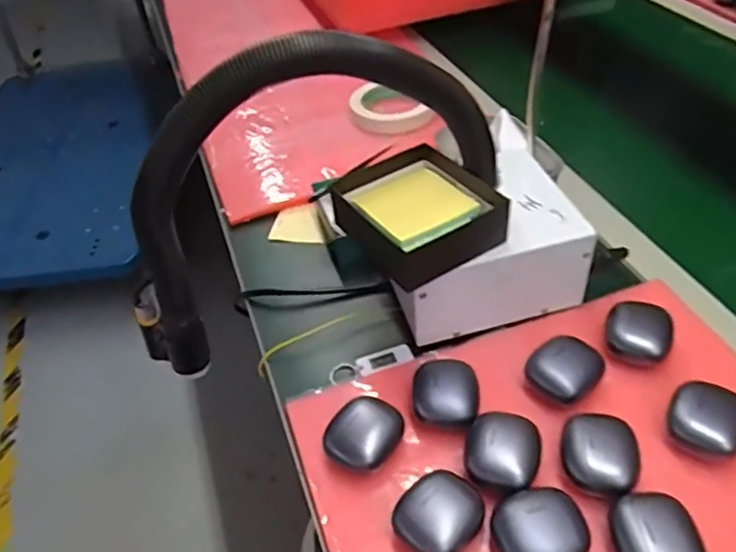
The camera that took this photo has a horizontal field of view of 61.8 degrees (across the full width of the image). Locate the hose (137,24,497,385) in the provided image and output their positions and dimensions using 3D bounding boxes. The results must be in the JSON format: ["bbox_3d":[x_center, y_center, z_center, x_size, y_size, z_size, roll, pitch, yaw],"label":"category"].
[{"bbox_3d":[-0.049,-0.054,0.470,0.306,0.251,0.042,-14,44,-10],"label":"hose"}]

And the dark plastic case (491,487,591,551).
[{"bbox_3d":[0.108,0.163,0.390,0.053,0.029,0.048,-19,45,-14],"label":"dark plastic case"}]

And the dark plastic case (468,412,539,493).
[{"bbox_3d":[0.094,0.123,0.430,0.047,0.019,0.054,11,46,17],"label":"dark plastic case"}]

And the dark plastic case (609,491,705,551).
[{"bbox_3d":[0.177,0.164,0.379,0.050,0.030,0.052,5,44,11],"label":"dark plastic case"}]

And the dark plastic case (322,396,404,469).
[{"bbox_3d":[-0.002,0.115,0.448,0.047,0.025,0.056,22,50,26],"label":"dark plastic case"}]

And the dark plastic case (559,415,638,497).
[{"bbox_3d":[0.159,0.124,0.423,0.048,0.033,0.060,5,44,11],"label":"dark plastic case"}]

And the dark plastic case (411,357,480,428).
[{"bbox_3d":[0.059,0.088,0.466,0.047,0.020,0.049,2,44,8],"label":"dark plastic case"}]

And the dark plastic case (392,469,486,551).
[{"bbox_3d":[0.048,0.157,0.404,0.054,0.026,0.048,-36,51,-29],"label":"dark plastic case"}]

